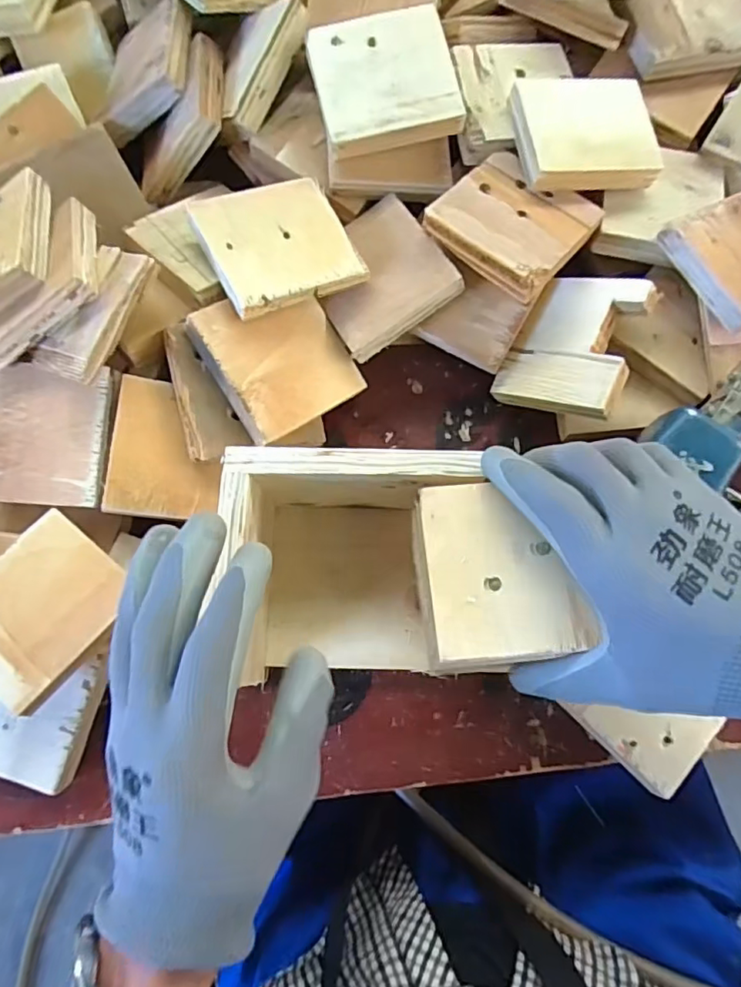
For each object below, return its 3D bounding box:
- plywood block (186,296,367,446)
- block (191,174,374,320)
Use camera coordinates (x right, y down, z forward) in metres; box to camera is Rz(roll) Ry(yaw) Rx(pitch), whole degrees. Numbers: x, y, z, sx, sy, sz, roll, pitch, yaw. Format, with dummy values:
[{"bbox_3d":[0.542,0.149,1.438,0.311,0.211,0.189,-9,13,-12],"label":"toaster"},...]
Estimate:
[{"bbox_3d":[-0.060,-0.088,0.368,0.086,0.014,0.088,-36,100,-27],"label":"plywood block"},{"bbox_3d":[-0.059,-0.163,0.364,0.090,0.009,0.085,-24,77,-20],"label":"block"}]

